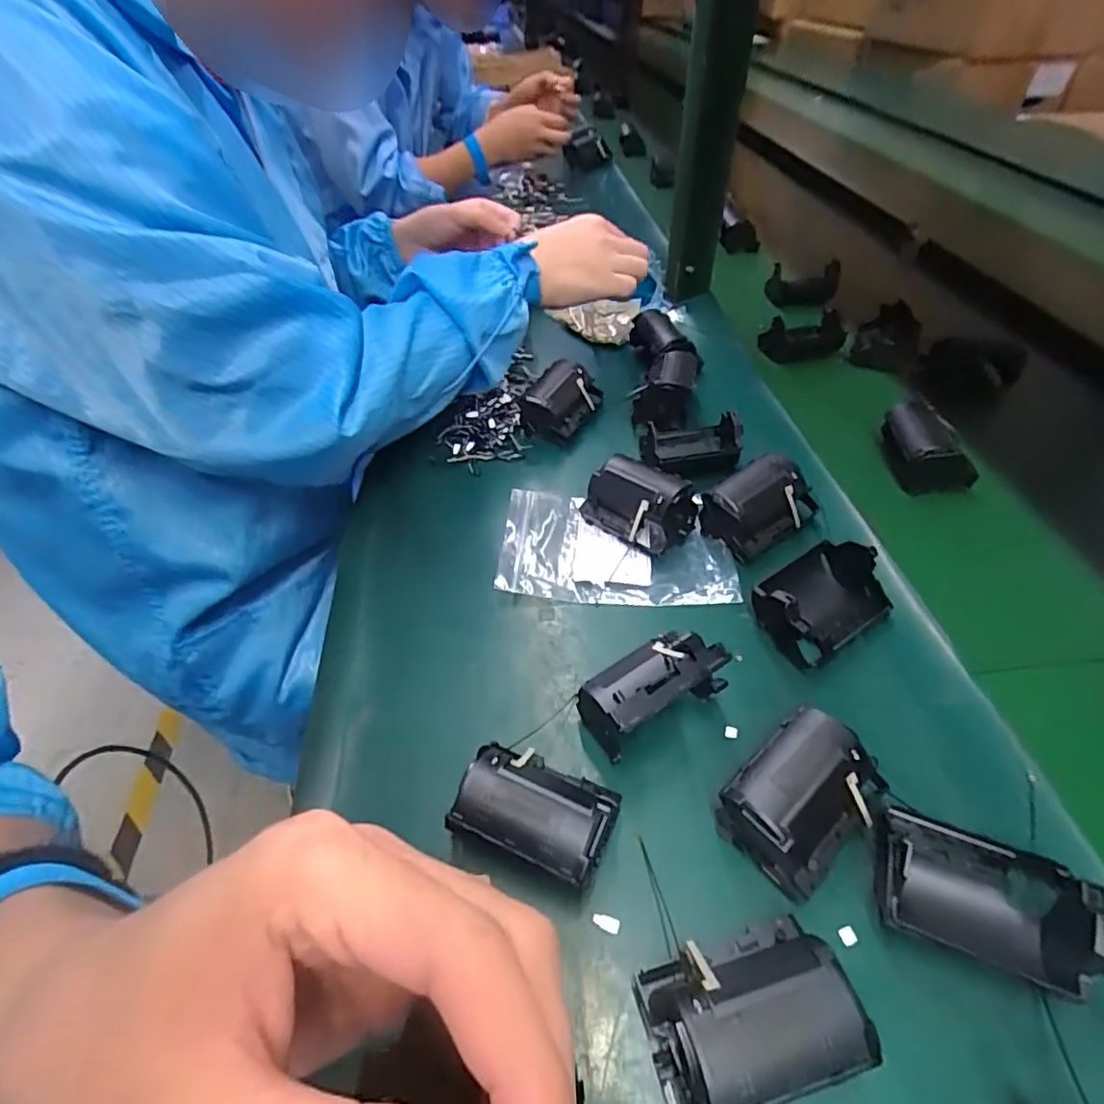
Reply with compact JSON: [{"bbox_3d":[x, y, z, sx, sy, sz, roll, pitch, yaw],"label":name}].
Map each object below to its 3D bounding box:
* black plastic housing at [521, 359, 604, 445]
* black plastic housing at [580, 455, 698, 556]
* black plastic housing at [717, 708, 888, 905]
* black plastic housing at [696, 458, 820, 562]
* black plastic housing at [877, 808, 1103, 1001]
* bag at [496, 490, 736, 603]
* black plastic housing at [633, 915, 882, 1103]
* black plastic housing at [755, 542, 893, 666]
[{"bbox_3d":[0.010,-0.128,0.500,0.047,0.042,0.075,30,54,26],"label":"black plastic housing"},{"bbox_3d":[0.063,-0.035,0.410,0.051,0.042,0.066,-36,56,-28],"label":"black plastic housing"},{"bbox_3d":[0.111,0.111,0.265,0.063,0.043,0.049,-34,55,-28],"label":"black plastic housing"},{"bbox_3d":[0.141,-0.031,0.398,0.069,0.044,0.043,-23,51,-20],"label":"black plastic housing"},{"bbox_3d":[0.173,0.137,0.238,0.073,0.042,0.056,19,50,18],"label":"black plastic housing"},{"bbox_3d":[0.044,-0.004,0.404,0.152,0.014,0.094,4,47,5],"label":"bag"},{"bbox_3d":[0.069,0.169,0.214,0.070,0.039,0.047,-10,47,-9],"label":"black plastic housing"},{"bbox_3d":[0.157,0.028,0.342,0.079,0.037,0.057,-27,76,-16],"label":"black plastic housing"}]

